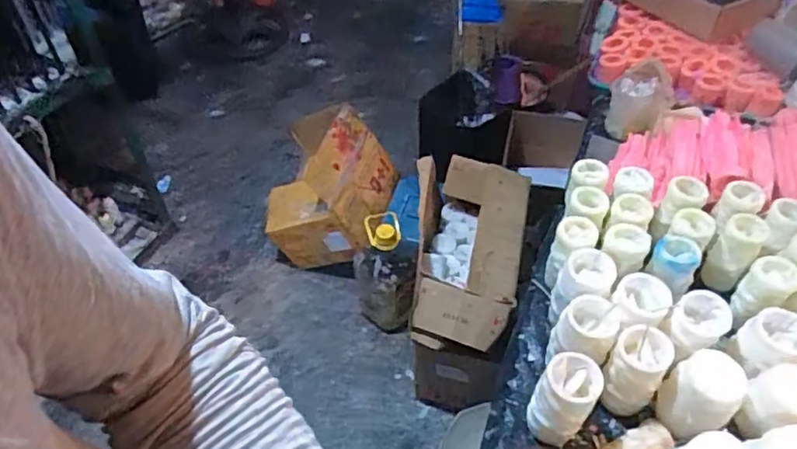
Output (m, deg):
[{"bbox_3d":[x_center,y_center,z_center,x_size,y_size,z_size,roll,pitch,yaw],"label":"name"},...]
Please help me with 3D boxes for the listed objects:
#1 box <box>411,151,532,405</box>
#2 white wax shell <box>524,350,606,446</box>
[{"bbox_3d":[0.143,0.158,1.413,0.241,0.443,0.442,8,47,9],"label":"box"},{"bbox_3d":[0.181,0.197,0.667,0.061,0.111,0.065,23,51,23],"label":"white wax shell"}]

